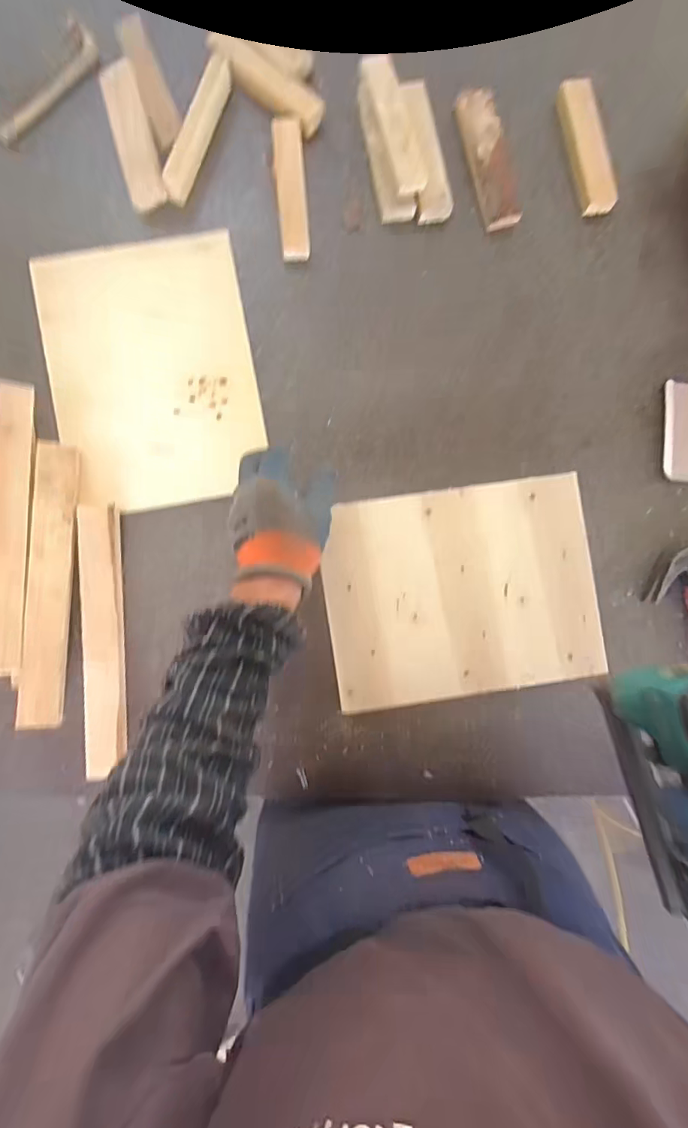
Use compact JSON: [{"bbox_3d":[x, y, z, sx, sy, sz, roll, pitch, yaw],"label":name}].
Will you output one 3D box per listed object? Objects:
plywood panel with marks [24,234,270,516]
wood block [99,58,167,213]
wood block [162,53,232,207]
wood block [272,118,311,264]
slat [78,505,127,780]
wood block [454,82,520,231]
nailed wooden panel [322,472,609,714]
[{"bbox_3d":[-0.219,-0.220,0.563,0.226,0.019,0.303,-11,88,-2],"label":"plywood panel with marks"},{"bbox_3d":[-0.243,-0.496,0.572,0.041,0.019,0.162,-14,89,-2],"label":"wood block"},{"bbox_3d":[-0.169,-0.506,0.572,0.026,0.034,0.164,22,88,-1],"label":"wood block"},{"bbox_3d":[-0.061,-0.440,0.581,0.035,0.019,0.159,-5,88,-2],"label":"wood block"},{"bbox_3d":[-0.266,0.084,0.547,0.041,0.021,0.291,-1,88,-2],"label":"slat"},{"bbox_3d":[0.174,-0.487,0.594,0.049,0.018,0.168,-15,89,-2],"label":"wood block"},{"bbox_3d":[0.132,0.032,0.564,0.296,0.028,0.228,-8,88,-2],"label":"nailed wooden panel"}]

